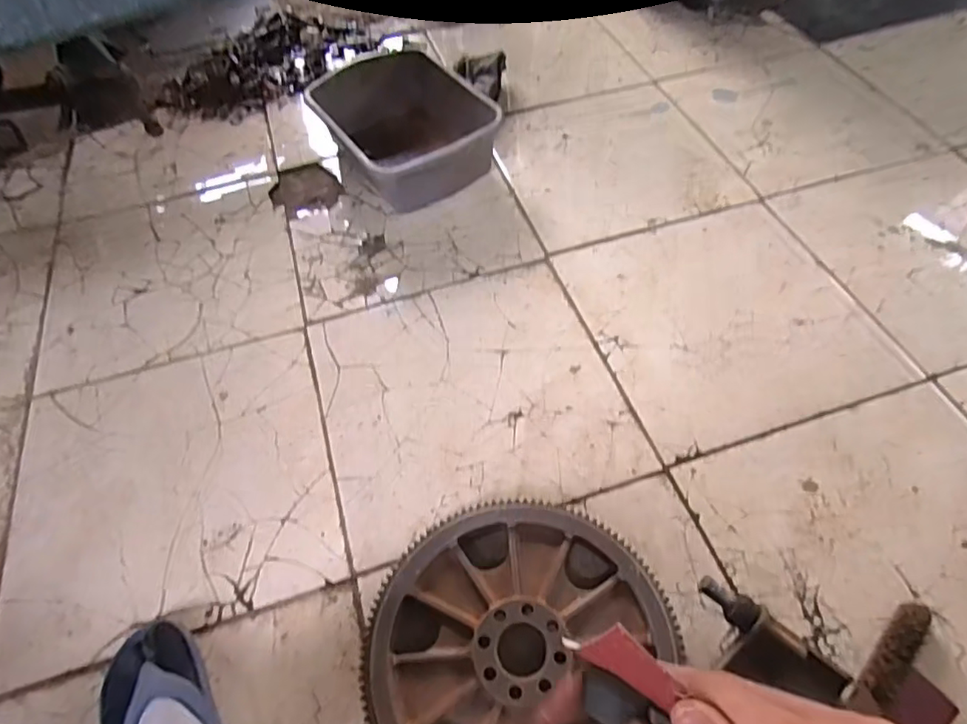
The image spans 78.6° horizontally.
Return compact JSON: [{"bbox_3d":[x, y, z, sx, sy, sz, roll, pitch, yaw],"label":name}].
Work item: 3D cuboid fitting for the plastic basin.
[{"bbox_3d":[-0.139,-0.438,1.110,0.277,0.123,0.327,-29,59,-15],"label":"plastic basin"}]

